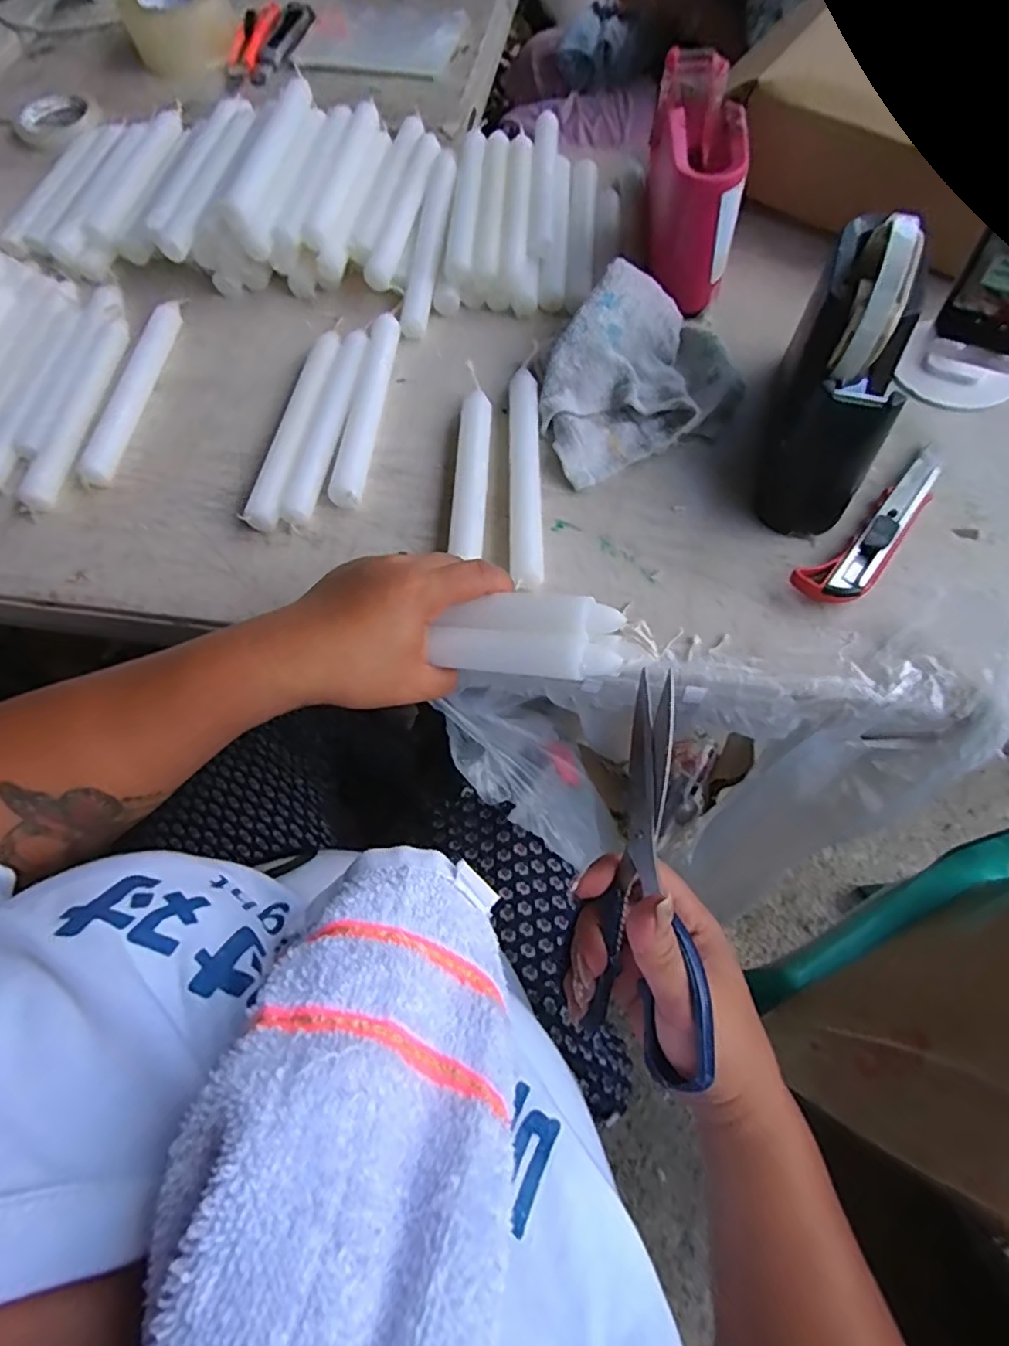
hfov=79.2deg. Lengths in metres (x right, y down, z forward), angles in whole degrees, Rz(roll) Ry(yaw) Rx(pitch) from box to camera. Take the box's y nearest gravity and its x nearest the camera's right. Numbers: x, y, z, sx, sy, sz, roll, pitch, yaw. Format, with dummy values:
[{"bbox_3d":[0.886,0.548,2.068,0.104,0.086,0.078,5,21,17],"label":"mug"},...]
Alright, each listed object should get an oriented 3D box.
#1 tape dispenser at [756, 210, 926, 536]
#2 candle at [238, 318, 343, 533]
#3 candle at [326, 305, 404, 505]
[{"bbox_3d":[0.218,-0.199,0.392,0.059,0.127,0.181,15,68,10],"label":"tape dispenser"},{"bbox_3d":[-0.155,-0.196,0.467,0.021,0.022,0.205,6,67,6],"label":"candle"},{"bbox_3d":[-0.105,-0.216,0.475,0.022,0.020,0.208,3,66,5],"label":"candle"}]

